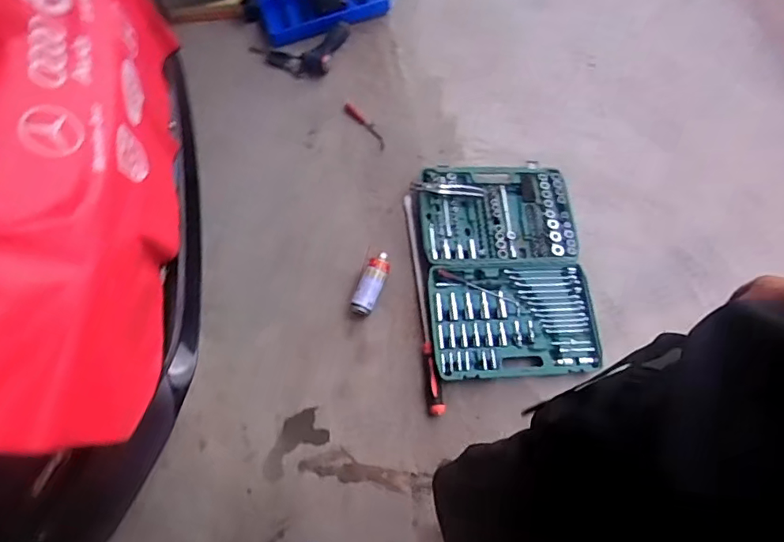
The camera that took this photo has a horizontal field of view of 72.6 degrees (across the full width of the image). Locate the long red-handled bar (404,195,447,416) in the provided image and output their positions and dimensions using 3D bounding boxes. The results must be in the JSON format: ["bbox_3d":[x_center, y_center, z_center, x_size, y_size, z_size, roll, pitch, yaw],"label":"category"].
[{"bbox_3d":[0.088,0.080,1.500,0.034,0.035,0.636,-7,69,2],"label":"long red-handled bar"}]

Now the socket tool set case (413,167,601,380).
[{"bbox_3d":[0.318,-0.028,1.539,0.495,0.071,0.654,-6,69,2],"label":"socket tool set case"}]

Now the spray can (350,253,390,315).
[{"bbox_3d":[-0.058,0.038,1.518,0.065,0.056,0.184,21,72,12],"label":"spray can"}]

